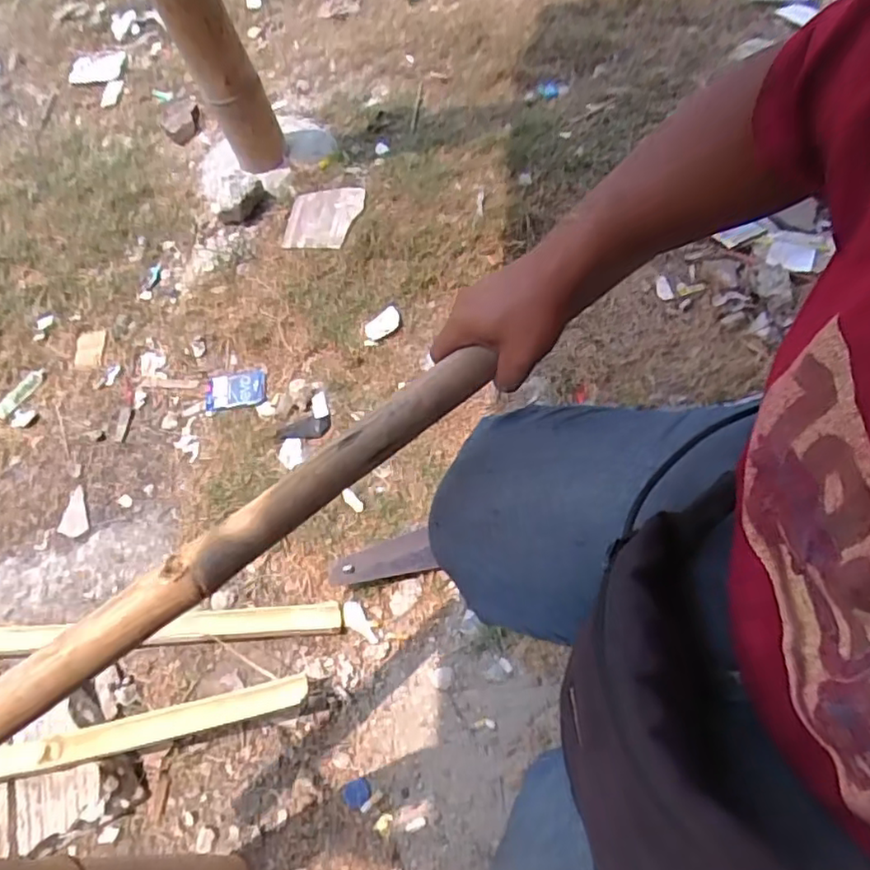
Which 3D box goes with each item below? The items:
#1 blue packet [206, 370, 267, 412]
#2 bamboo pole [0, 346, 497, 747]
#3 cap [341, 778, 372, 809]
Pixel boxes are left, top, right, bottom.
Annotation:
[{"bbox_3d":[-0.367,-0.086,1.156,0.112,0.015,0.067,-8,60,5],"label":"blue packet"},{"bbox_3d":[-0.173,0.096,0.455,0.539,0.038,0.034,-36,63,-16],"label":"bamboo pole"},{"bbox_3d":[-0.098,0.450,0.792,0.037,0.006,0.032,-9,60,4],"label":"cap"}]

